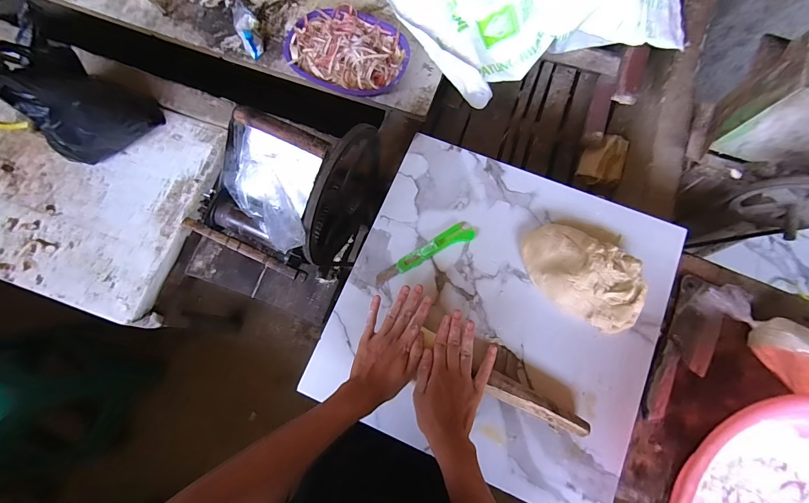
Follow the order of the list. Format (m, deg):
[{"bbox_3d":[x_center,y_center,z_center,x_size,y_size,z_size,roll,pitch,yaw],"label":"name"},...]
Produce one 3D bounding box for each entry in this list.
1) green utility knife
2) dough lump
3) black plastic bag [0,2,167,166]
[{"bbox_3d":[0.038,0.003,0.612,0.192,0.014,0.033,-30,80,-5],"label":"green utility knife"},{"bbox_3d":[0.282,0.034,0.576,0.198,0.056,0.127,31,80,7],"label":"dough lump"},{"bbox_3d":[-0.744,-0.345,0.817,0.188,0.295,0.227,19,79,4],"label":"black plastic bag"}]

